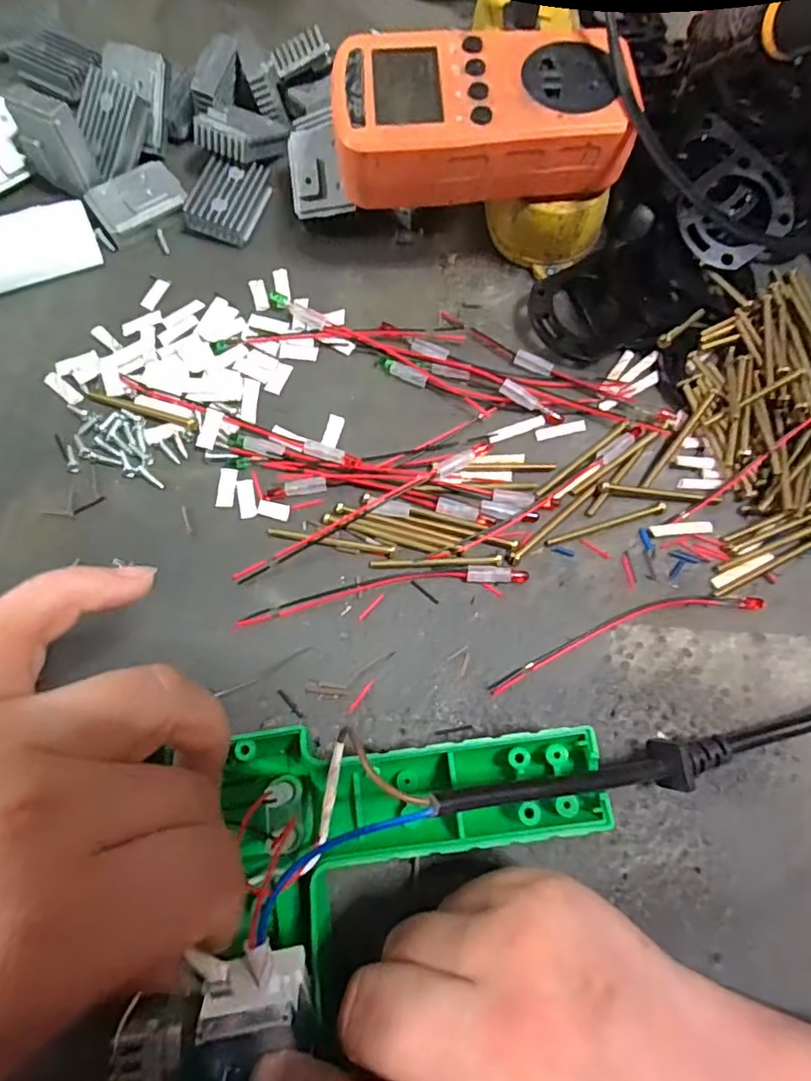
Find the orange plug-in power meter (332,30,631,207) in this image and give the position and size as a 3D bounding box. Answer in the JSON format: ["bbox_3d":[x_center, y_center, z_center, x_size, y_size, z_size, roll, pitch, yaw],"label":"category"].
[{"bbox_3d":[0.031,-0.188,0.253,0.122,0.031,0.065,-6,73,-3],"label":"orange plug-in power meter"}]

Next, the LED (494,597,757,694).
[{"bbox_3d":[0.092,0.038,0.240,0.120,0.004,0.016,-17,74,-6],"label":"LED"}]

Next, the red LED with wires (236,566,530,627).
[{"bbox_3d":[-0.009,0.021,0.244,0.122,0.004,0.012,-8,73,-4],"label":"red LED with wires"}]

